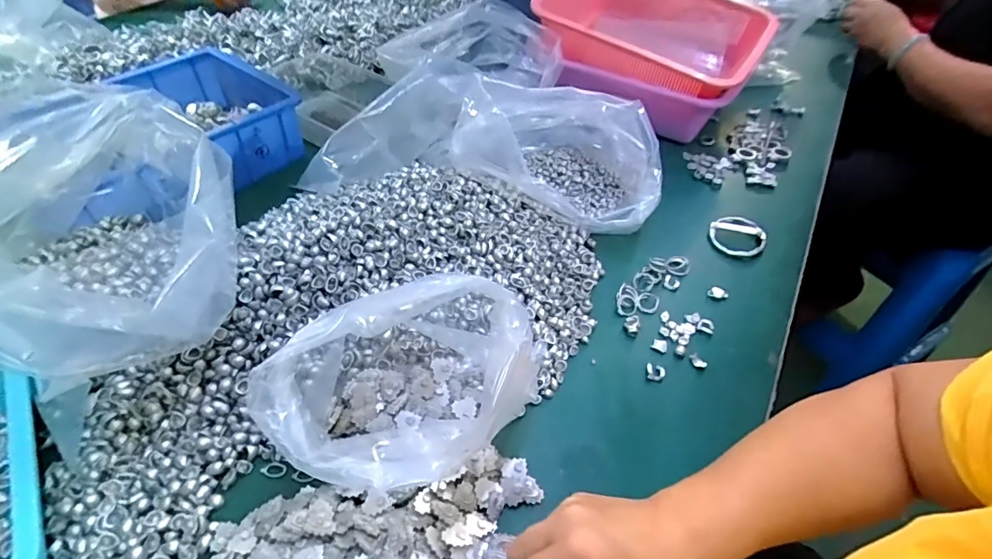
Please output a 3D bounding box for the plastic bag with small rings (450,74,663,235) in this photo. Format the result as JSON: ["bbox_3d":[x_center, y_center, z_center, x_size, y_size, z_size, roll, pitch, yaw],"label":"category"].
[{"bbox_3d":[0.078,-0.154,0.556,0.221,0.123,0.136,16,49,10],"label":"plastic bag with small rings"}]

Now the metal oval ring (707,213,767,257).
[{"bbox_3d":[0.269,-0.052,0.557,0.054,0.010,0.062,-11,48,-13],"label":"metal oval ring"}]

